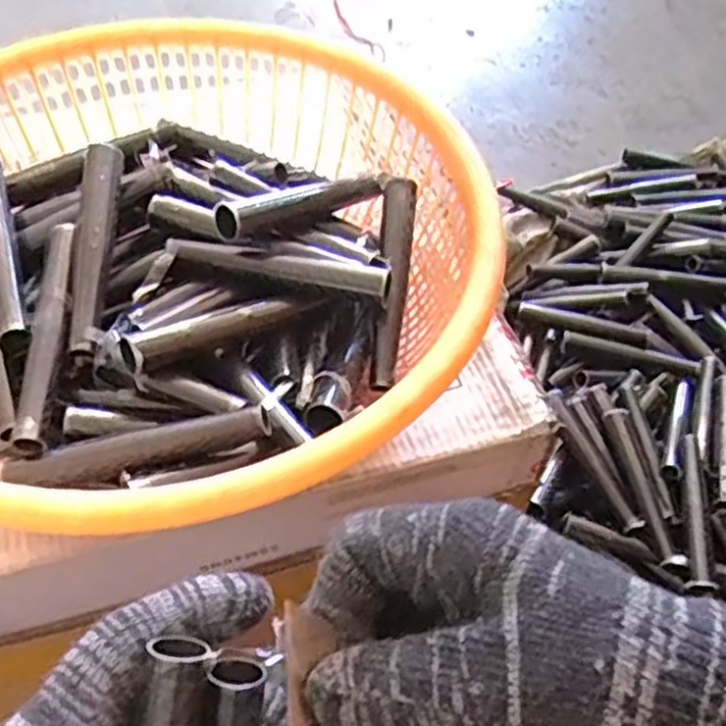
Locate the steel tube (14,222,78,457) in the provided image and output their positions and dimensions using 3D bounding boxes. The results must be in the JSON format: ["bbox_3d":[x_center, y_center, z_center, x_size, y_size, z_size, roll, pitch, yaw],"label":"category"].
[{"bbox_3d":[-0.185,-0.020,0.463,0.019,0.024,0.152,-2,54,-5],"label":"steel tube"}]

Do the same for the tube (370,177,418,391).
[{"bbox_3d":[0.020,-0.055,0.517,0.020,0.015,0.148,6,75,1],"label":"tube"}]

